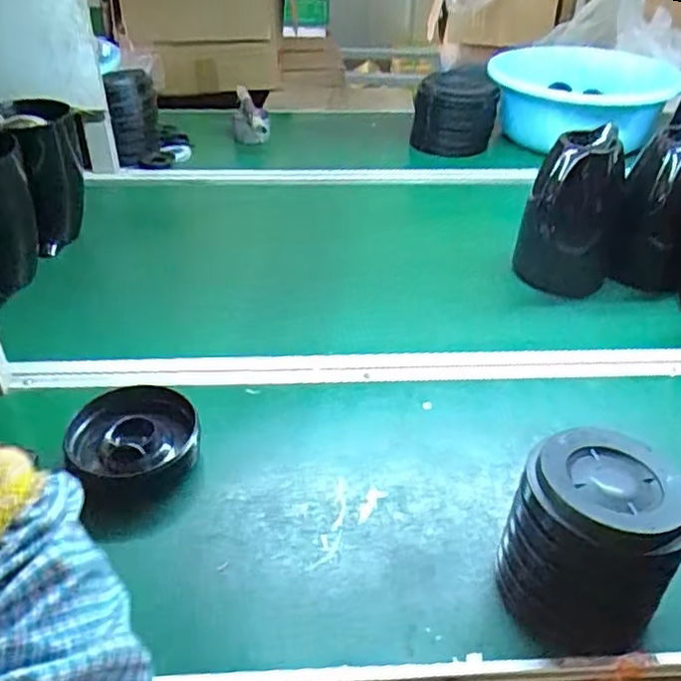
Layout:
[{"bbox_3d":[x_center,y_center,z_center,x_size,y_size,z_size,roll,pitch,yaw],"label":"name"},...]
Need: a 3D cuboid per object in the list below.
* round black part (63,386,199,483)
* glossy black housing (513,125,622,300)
[{"bbox_3d":[-0.203,0.091,0.634,0.118,0.038,0.103,-16,40,-20],"label":"round black part"},{"bbox_3d":[0.315,-0.167,0.902,0.118,0.209,0.110,13,39,16],"label":"glossy black housing"}]

